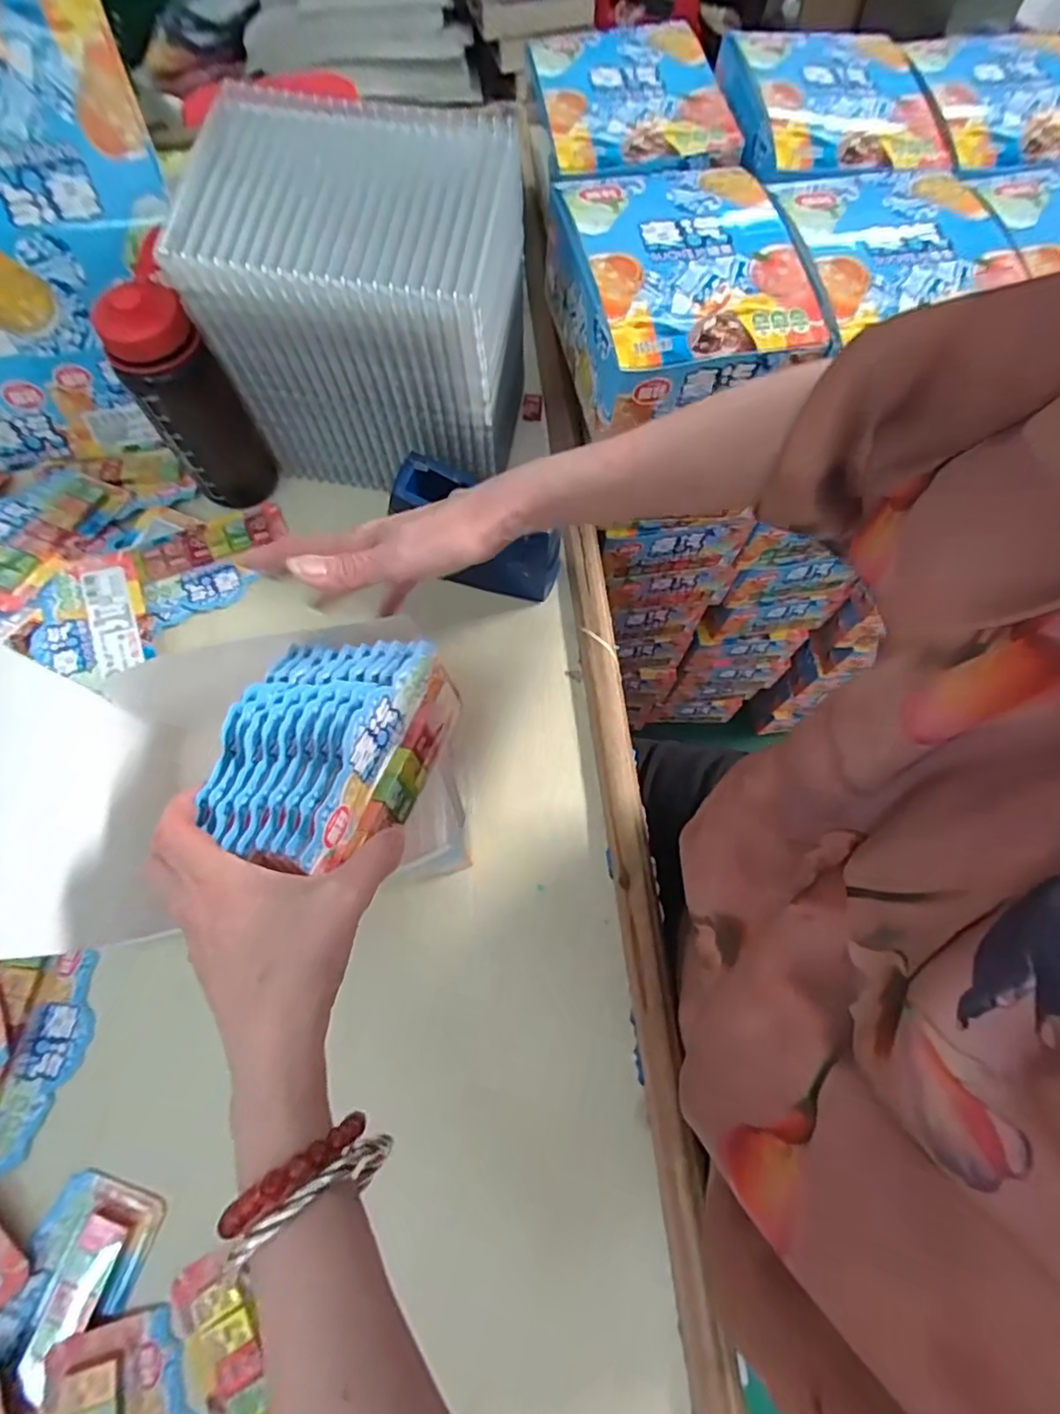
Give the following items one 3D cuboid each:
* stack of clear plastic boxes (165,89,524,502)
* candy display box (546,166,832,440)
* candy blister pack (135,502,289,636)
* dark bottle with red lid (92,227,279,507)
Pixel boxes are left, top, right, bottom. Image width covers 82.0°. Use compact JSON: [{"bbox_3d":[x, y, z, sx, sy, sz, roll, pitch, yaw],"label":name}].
[{"bbox_3d":[-0.115,-0.290,0.467,0.202,0.201,0.160,9,69,2],"label":"stack of clear plastic boxes"},{"bbox_3d":[0.111,-0.315,0.470,0.158,0.086,0.199,-10,70,-5],"label":"candy display box"},{"bbox_3d":[-0.267,-0.123,0.518,0.128,0.018,0.073,-28,89,-17],"label":"candy blister pack"},{"bbox_3d":[-0.255,-0.232,0.464,0.065,0.168,0.057,-20,71,-9],"label":"dark bottle with red lid"}]

